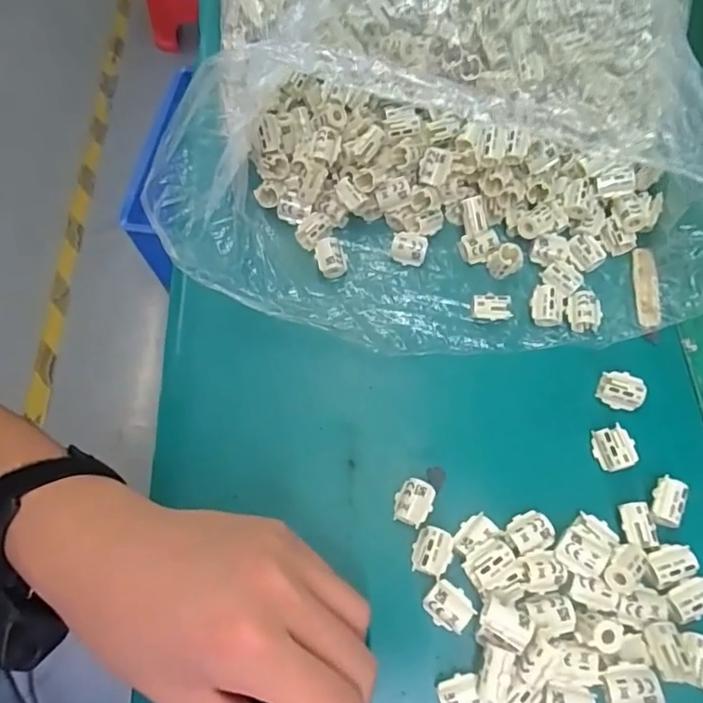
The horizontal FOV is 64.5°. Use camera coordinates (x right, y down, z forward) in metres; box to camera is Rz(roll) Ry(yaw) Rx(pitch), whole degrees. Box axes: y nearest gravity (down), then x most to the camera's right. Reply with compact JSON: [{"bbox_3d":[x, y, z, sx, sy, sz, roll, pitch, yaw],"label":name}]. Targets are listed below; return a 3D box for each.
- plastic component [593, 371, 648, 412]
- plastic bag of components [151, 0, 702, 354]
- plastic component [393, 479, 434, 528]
[{"bbox_3d":[0.148,0.021,0.306,0.022,0.010,0.017,16,67,6],"label":"plastic component"},{"bbox_3d":[0.046,-0.179,0.324,0.315,0.152,0.329,-5,66,-3],"label":"plastic bag of components"},{"bbox_3d":[0.032,0.078,0.287,0.018,0.011,0.022,23,68,9],"label":"plastic component"}]

